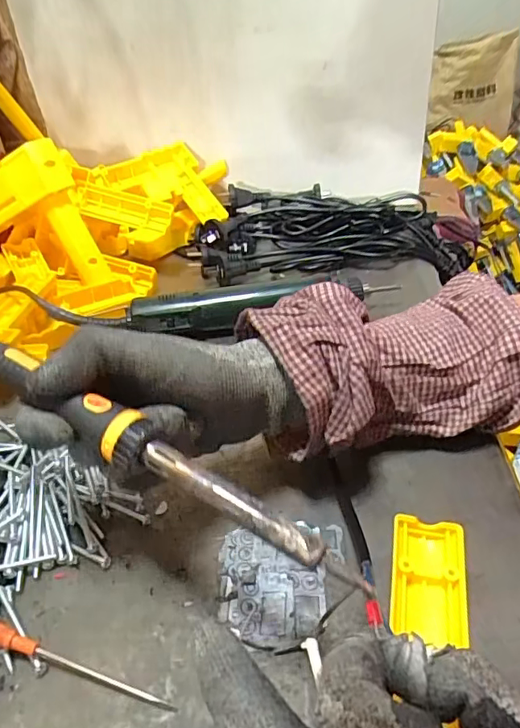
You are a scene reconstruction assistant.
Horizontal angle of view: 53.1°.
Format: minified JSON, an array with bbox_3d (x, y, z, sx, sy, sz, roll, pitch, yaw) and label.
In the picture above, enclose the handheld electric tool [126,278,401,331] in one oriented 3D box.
[{"bbox_3d":[0.001,-0.057,0.477,0.238,0.026,0.034,-9,37,-4],"label":"handheld electric tool"}]

